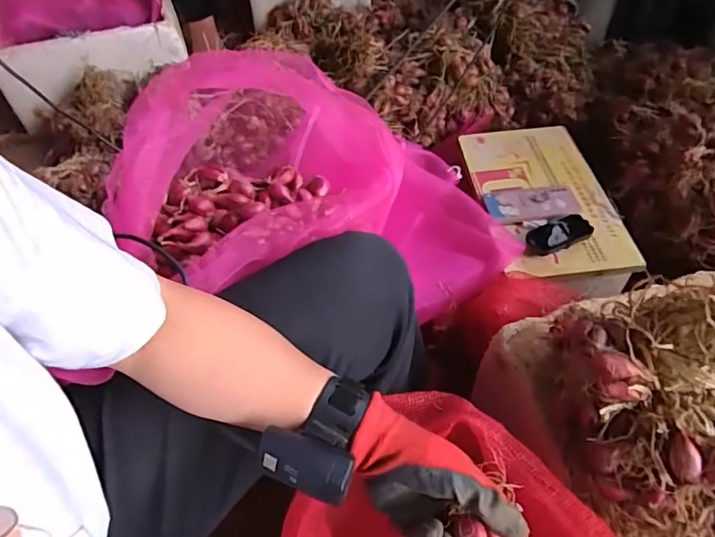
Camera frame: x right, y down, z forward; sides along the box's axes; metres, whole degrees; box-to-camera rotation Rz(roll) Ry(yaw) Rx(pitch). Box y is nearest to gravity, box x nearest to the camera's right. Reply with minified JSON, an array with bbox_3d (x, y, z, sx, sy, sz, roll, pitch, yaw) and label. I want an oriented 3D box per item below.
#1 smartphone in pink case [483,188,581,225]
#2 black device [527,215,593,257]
[{"bbox_3d":[0.320,-0.119,0.896,0.163,0.015,0.082,-4,47,-1],"label":"smartphone in pink case"},{"bbox_3d":[0.341,-0.057,0.835,0.111,0.034,0.047,-20,53,-13],"label":"black device"}]

